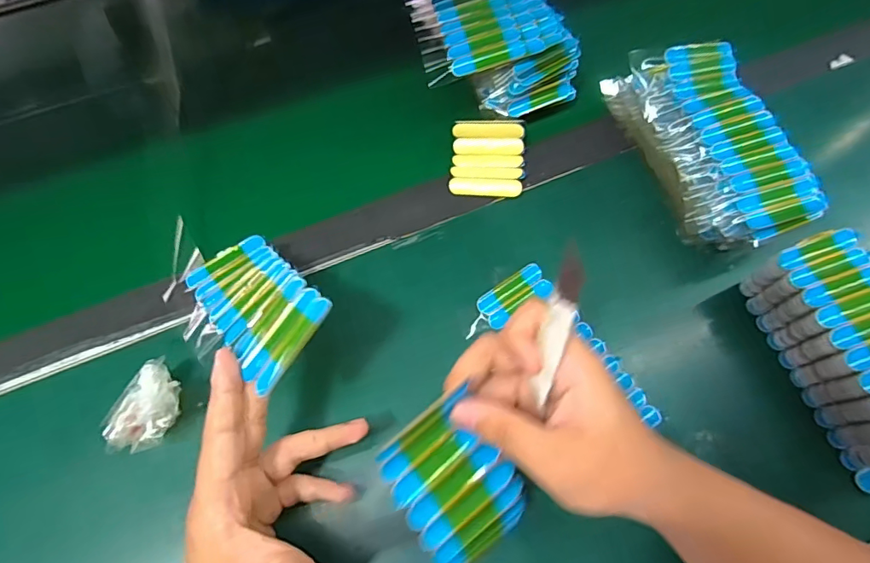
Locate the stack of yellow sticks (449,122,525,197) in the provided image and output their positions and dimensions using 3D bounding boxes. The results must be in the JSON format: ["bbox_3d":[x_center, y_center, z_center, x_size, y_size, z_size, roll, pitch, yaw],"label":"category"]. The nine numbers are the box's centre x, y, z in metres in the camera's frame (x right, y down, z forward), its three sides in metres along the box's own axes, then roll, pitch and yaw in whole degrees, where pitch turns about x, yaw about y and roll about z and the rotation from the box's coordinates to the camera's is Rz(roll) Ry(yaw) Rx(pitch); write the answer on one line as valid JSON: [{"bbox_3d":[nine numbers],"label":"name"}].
[{"bbox_3d":[0.048,-0.110,0.451,0.064,0.032,0.062,5,65,1],"label":"stack of yellow sticks"}]

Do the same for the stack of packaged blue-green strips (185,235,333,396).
[{"bbox_3d":[-0.117,0.010,0.325,0.061,0.021,0.154,-40,39,-17],"label":"stack of packaged blue-green strips"}]

